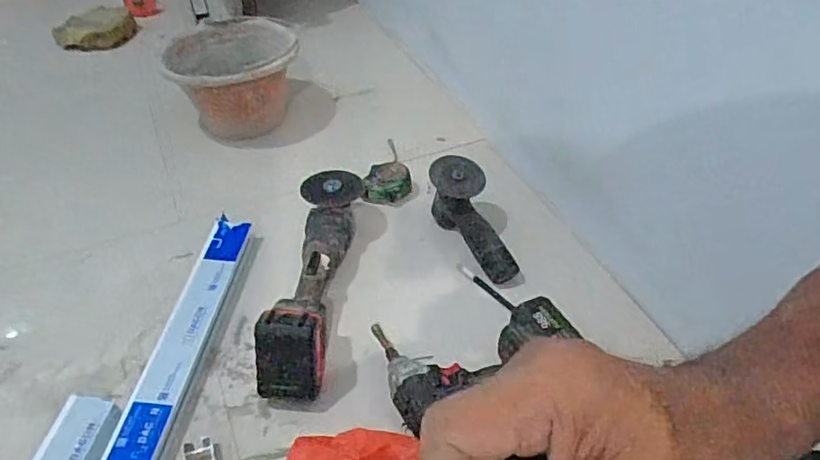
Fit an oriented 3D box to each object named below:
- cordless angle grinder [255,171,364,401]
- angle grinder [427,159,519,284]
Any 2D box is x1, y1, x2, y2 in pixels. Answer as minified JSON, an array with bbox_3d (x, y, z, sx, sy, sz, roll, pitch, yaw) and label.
[{"bbox_3d":[-0.138,0.061,0.878,0.082,0.110,0.373,3,45,4],"label":"cordless angle grinder"},{"bbox_3d":[0.096,-0.011,0.960,0.079,0.080,0.215,-20,77,-22],"label":"angle grinder"}]

